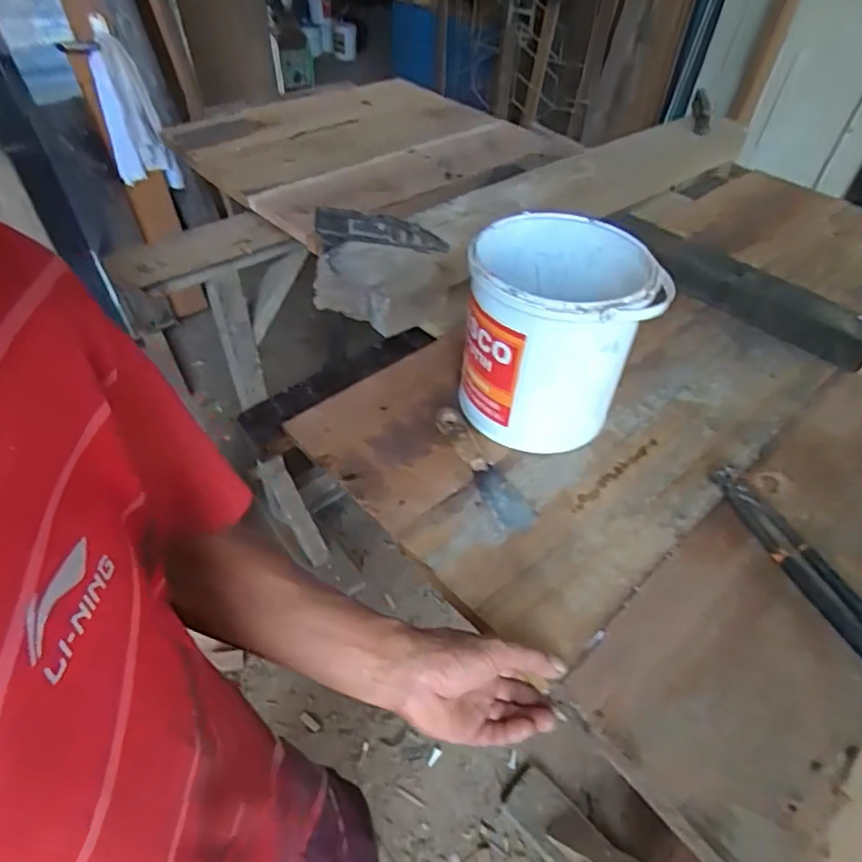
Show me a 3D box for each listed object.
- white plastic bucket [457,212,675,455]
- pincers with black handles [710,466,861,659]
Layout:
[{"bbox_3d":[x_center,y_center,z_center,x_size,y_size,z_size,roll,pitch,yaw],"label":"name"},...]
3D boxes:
[{"bbox_3d":[0.127,-0.103,0.629,0.176,0.189,0.166,2,47,-2],"label":"white plastic bucket"},{"bbox_3d":[0.349,0.122,0.551,0.037,0.015,0.219,-15,50,-18],"label":"pincers with black handles"}]

